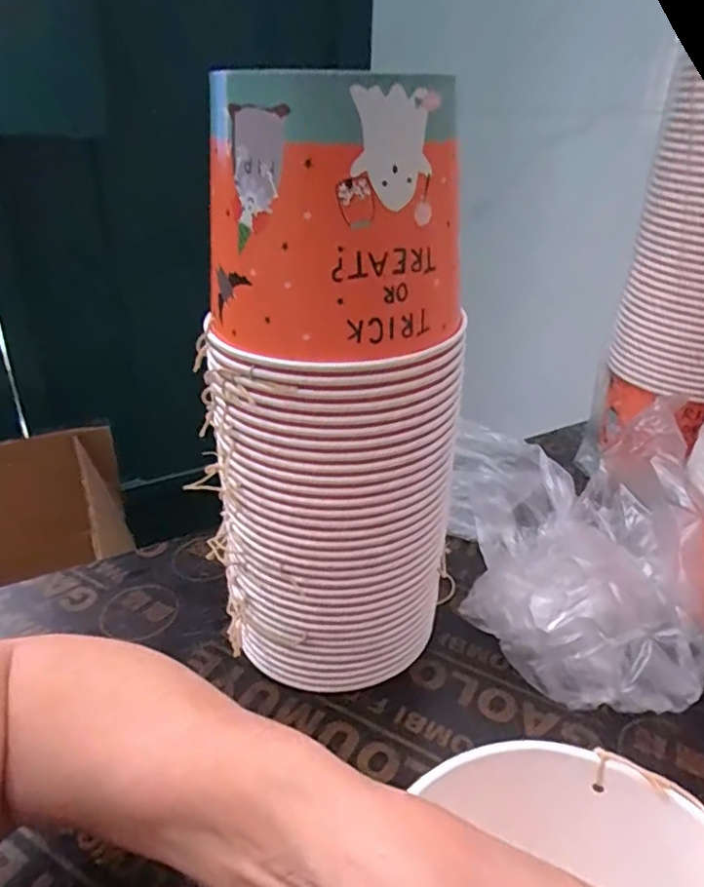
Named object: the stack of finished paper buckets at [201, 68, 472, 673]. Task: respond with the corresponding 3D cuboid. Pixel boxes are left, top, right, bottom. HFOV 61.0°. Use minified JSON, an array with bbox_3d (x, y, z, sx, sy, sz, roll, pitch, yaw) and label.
[{"bbox_3d":[-0.009,-0.009,0.389,0.134,0.383,0.118,18,33,27],"label":"stack of finished paper buckets"}]

